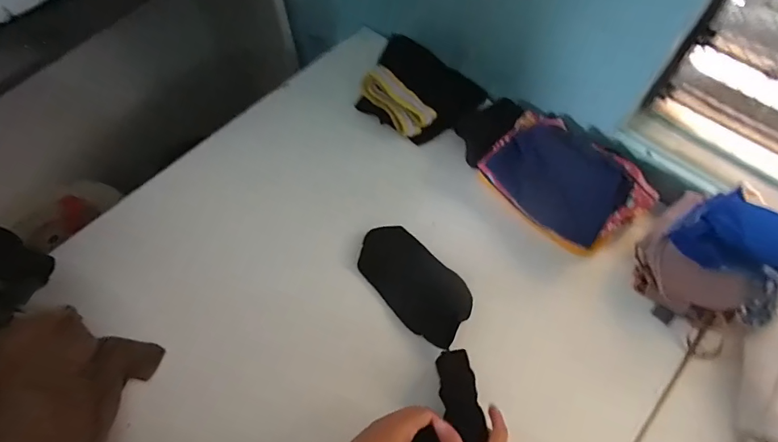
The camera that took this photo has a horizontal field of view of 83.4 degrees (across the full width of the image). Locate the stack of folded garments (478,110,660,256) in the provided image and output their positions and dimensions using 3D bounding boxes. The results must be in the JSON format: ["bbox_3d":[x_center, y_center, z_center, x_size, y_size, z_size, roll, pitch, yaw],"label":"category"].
[{"bbox_3d":[0.260,-0.063,0.650,0.221,0.083,0.151,40,70,21],"label":"stack of folded garments"}]

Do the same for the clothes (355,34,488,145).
[{"bbox_3d":[0.054,-0.238,0.772,0.199,0.057,0.172,31,67,17],"label":"clothes"}]

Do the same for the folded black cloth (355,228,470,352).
[{"bbox_3d":[0.034,0.084,0.623,0.094,0.030,0.189,-40,67,-17],"label":"folded black cloth"}]

